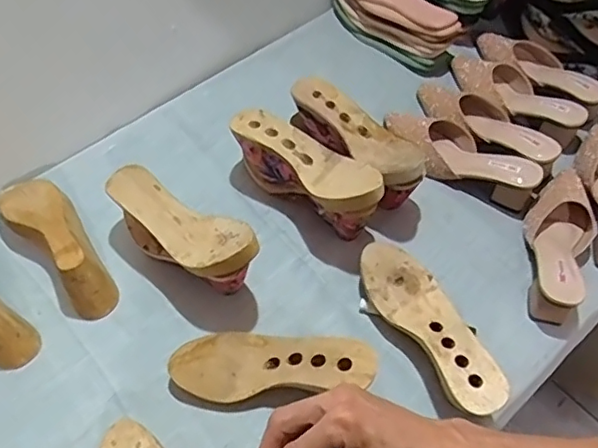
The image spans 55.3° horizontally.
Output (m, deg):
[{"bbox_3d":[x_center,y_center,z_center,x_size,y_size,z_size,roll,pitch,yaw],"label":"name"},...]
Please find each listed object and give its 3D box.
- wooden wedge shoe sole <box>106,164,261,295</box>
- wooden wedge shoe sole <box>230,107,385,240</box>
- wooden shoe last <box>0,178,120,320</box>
[{"bbox_3d":[-0.152,0.014,0.730,0.234,0.132,0.084,28,61,17],"label":"wooden wedge shoe sole"},{"bbox_3d":[0.010,-0.069,0.786,0.239,0.135,0.082,38,64,21],"label":"wooden wedge shoe sole"},{"bbox_3d":[-0.326,0.018,0.758,0.080,0.081,0.238,-34,63,-20],"label":"wooden shoe last"}]

